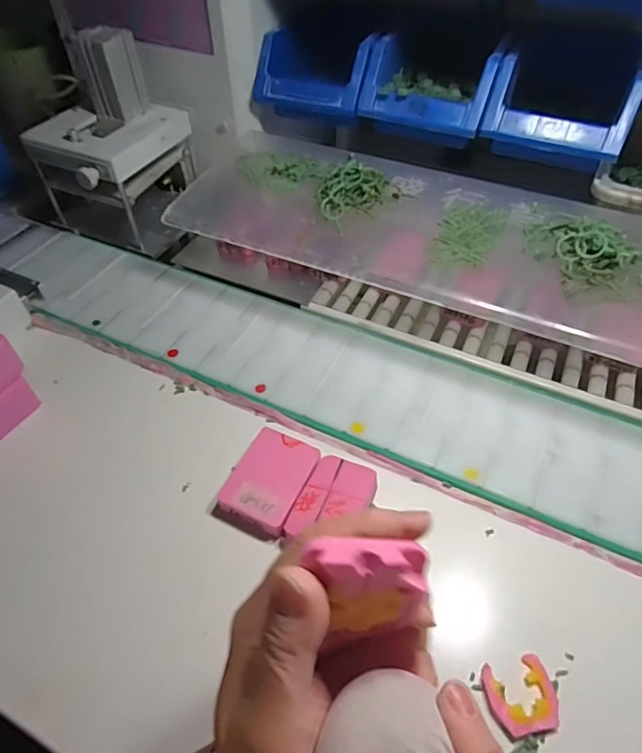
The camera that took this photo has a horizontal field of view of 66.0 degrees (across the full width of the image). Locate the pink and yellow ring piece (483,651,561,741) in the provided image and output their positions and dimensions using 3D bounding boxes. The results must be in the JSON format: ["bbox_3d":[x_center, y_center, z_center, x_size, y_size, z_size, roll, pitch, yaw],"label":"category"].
[{"bbox_3d":[0.120,0.191,0.296,0.040,0.004,0.039,-10,51,-7],"label":"pink and yellow ring piece"}]

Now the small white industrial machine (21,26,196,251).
[{"bbox_3d":[-0.238,-0.266,0.554,0.133,0.179,0.164,21,54,17],"label":"small white industrial machine"}]

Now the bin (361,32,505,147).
[{"bbox_3d":[0.117,-0.294,0.510,0.124,0.085,0.122,22,54,18],"label":"bin"}]

